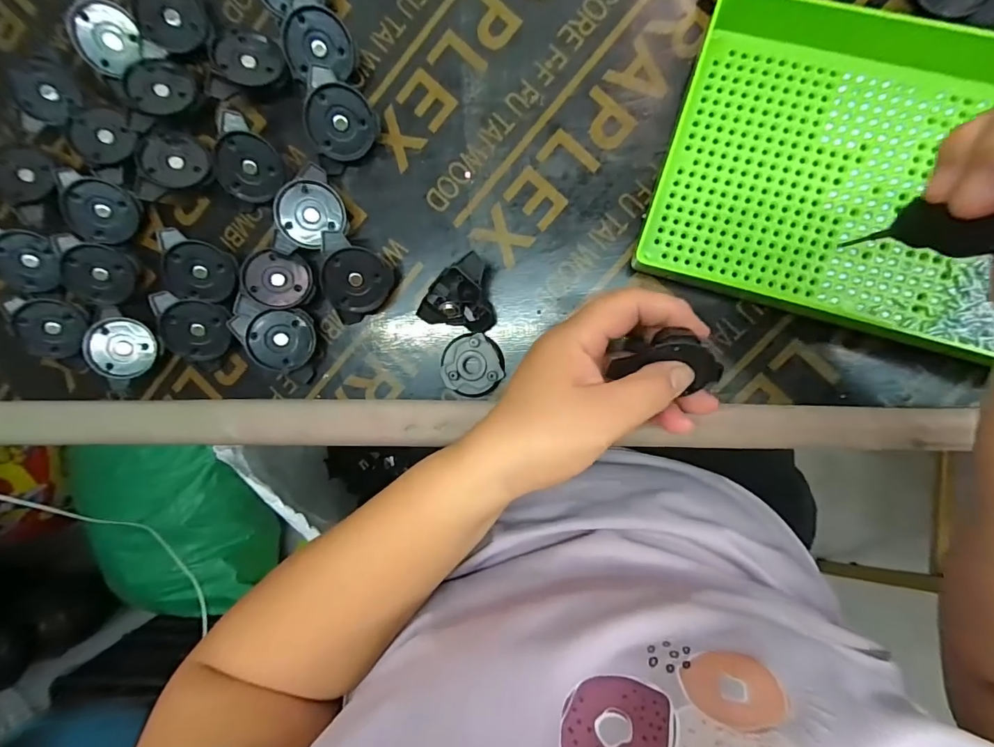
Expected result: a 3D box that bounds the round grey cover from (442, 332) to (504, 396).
[{"bbox_3d":[-0.017,-0.005,0.296,0.042,0.005,0.041,1,94,8],"label":"round grey cover"}]

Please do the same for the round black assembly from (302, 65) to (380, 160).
[{"bbox_3d":[-0.103,-0.163,0.285,0.047,0.016,0.047,-7,121,-11],"label":"round black assembly"}]

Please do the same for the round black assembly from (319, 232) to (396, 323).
[{"bbox_3d":[-0.094,-0.059,0.292,0.046,0.021,0.055,11,107,-16],"label":"round black assembly"}]

